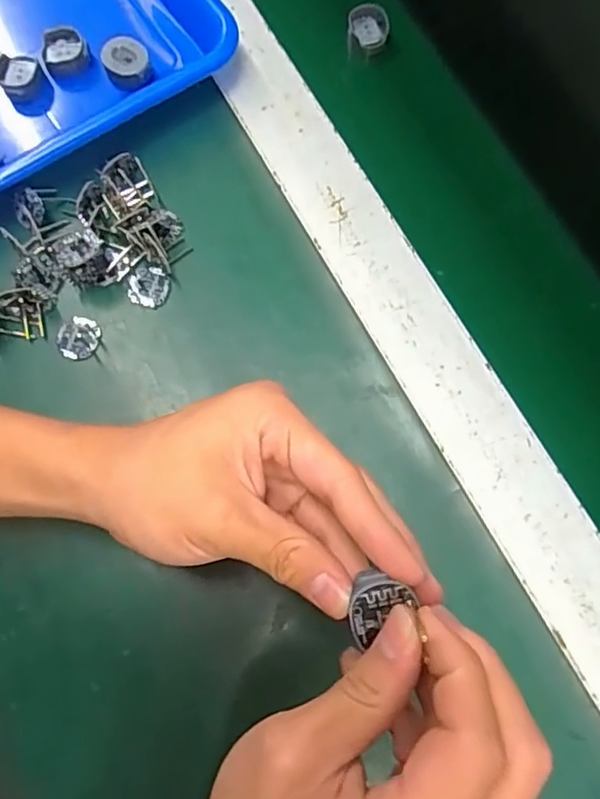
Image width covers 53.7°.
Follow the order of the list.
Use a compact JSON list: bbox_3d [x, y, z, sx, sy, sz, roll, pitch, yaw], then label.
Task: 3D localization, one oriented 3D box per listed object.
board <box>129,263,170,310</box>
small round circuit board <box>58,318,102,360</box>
[{"bbox_3d":[-0.086,-0.065,0.338,0.023,0.004,0.024,1,93,10],"label":"board"},{"bbox_3d":[-0.122,-0.034,0.328,0.020,0.008,0.024,11,75,2],"label":"small round circuit board"}]

